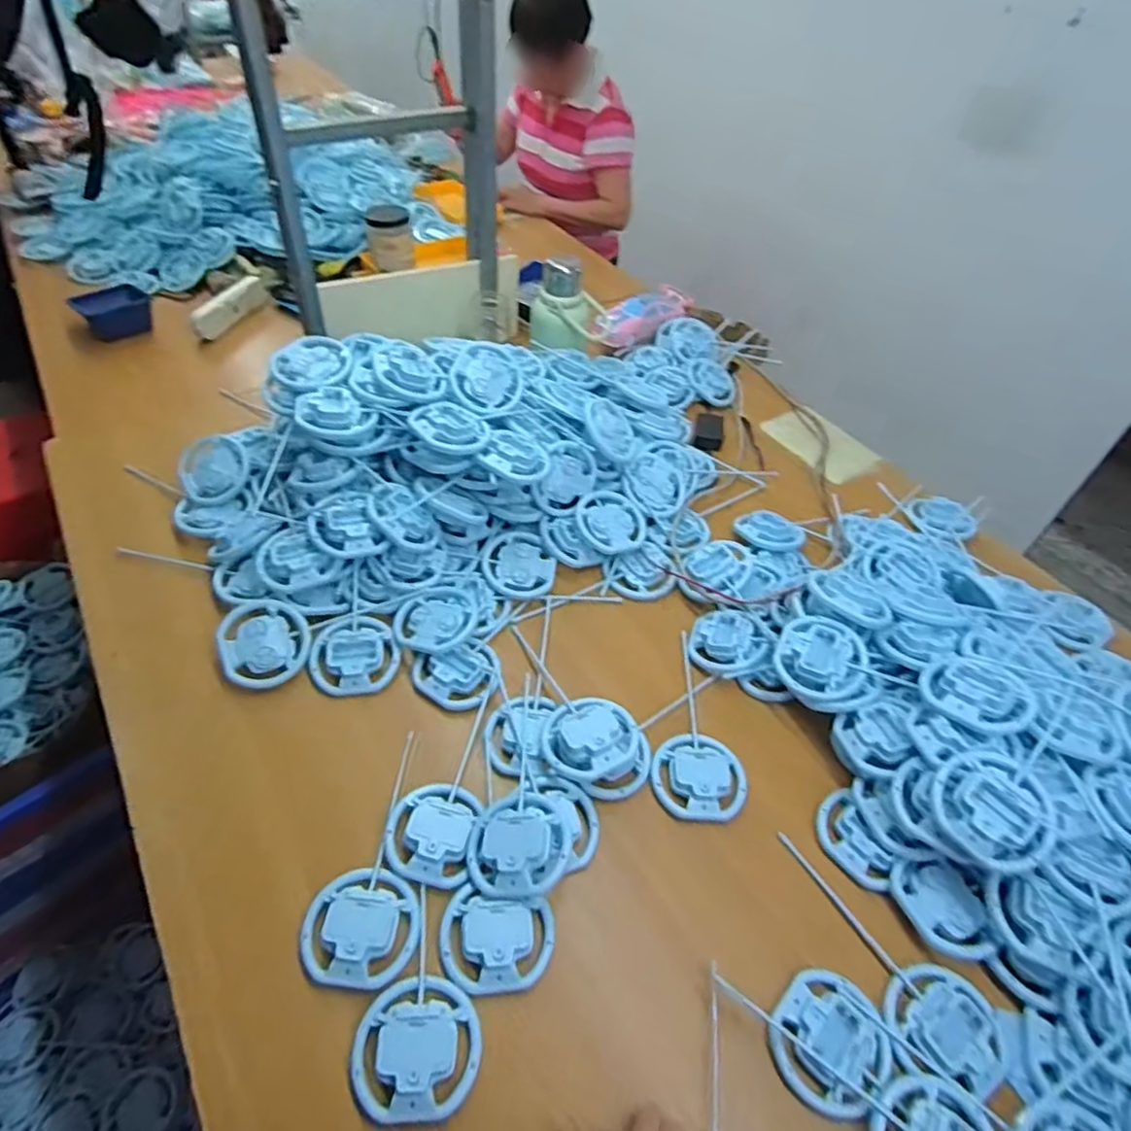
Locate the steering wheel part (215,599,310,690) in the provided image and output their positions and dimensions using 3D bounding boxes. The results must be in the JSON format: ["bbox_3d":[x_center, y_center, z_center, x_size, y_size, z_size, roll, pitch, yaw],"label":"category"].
[{"bbox_3d":[-0.361,0.094,0.795,0.100,0.014,0.104,7,67,-17],"label":"steering wheel part"}]

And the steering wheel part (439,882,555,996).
[{"bbox_3d":[-0.064,0.345,0.613,0.102,0.028,0.082,8,48,2],"label":"steering wheel part"}]

